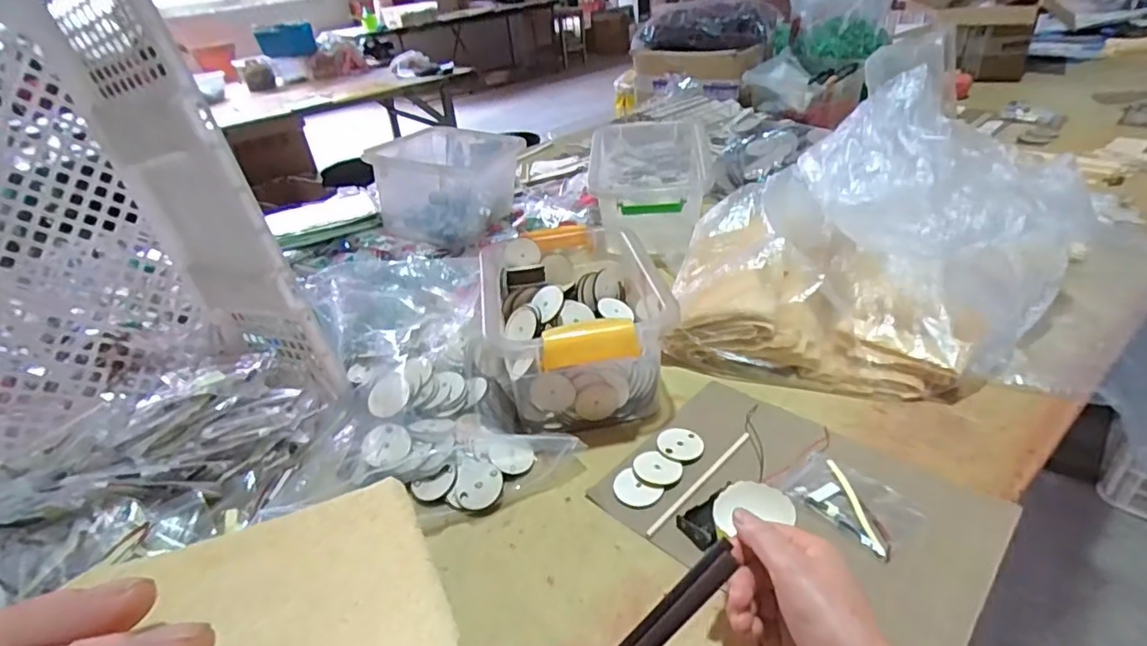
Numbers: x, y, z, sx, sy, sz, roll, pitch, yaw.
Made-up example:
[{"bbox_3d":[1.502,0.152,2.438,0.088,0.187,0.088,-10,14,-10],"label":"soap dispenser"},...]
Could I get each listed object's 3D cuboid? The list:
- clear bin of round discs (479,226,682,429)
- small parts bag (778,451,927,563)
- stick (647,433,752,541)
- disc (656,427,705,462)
[{"bbox_3d":[-0.002,-0.006,0.647,0.185,0.130,0.259,-8,33,-4],"label":"clear bin of round discs"},{"bbox_3d":[0.230,0.147,0.481,0.067,0.006,0.098,-26,38,-28],"label":"small parts bag"},{"bbox_3d":[0.116,0.142,0.518,0.148,0.006,0.009,-32,41,-34],"label":"stick"},{"bbox_3d":[0.103,0.115,0.555,0.043,0.004,0.042,-4,33,3],"label":"disc"}]

